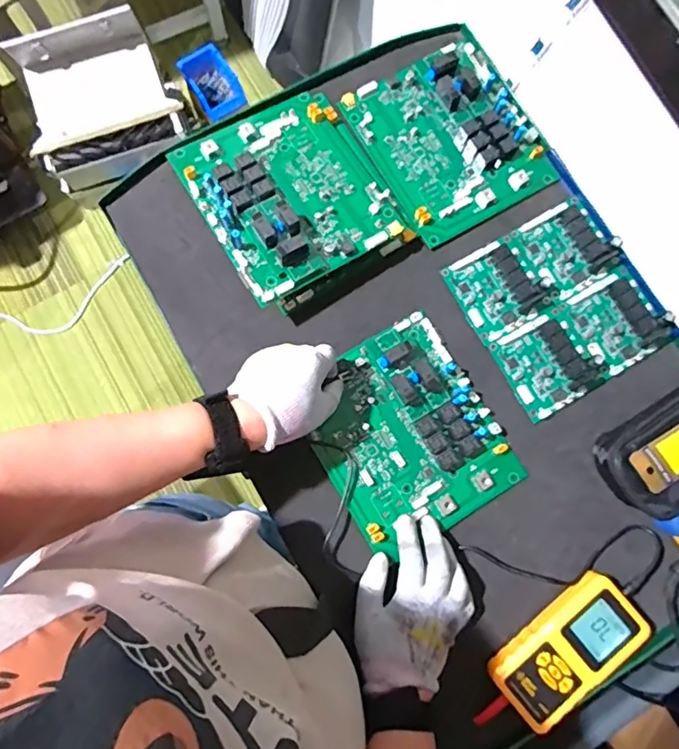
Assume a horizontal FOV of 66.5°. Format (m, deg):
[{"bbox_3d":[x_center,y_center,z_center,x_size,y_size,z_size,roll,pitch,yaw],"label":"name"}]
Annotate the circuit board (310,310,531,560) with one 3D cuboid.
[{"bbox_3d":[0.067,0.060,0.514,0.173,0.027,0.196,-32,82,-7],"label":"circuit board"}]

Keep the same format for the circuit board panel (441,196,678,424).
[{"bbox_3d":[0.233,-0.075,0.550,0.176,0.021,0.187,-30,81,-7],"label":"circuit board panel"}]

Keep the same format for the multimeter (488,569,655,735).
[{"bbox_3d":[0.216,0.256,0.482,0.145,0.027,0.073,-40,83,-8],"label":"multimeter"}]

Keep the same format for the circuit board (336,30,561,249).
[{"bbox_3d":[0.122,-0.266,0.577,0.177,0.023,0.201,-29,81,-6],"label":"circuit board"}]

